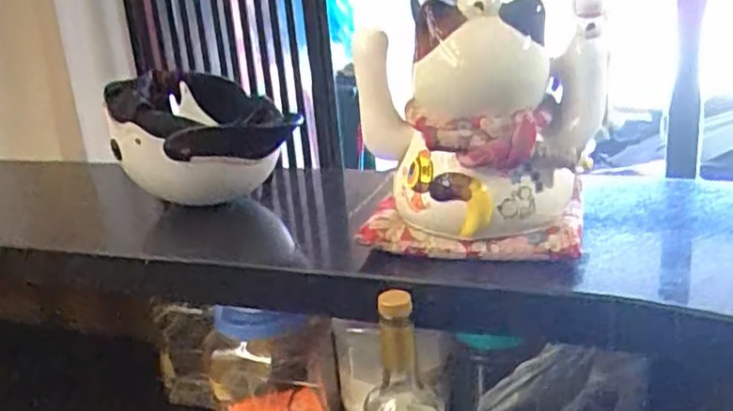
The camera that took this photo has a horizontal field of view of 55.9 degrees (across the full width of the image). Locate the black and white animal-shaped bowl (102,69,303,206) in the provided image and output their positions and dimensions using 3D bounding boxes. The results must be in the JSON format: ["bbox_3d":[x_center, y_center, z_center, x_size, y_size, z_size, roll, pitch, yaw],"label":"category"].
[{"bbox_3d":[-0.192,-0.081,0.820,0.193,0.134,0.143,-3,19,7],"label":"black and white animal-shaped bowl"}]

